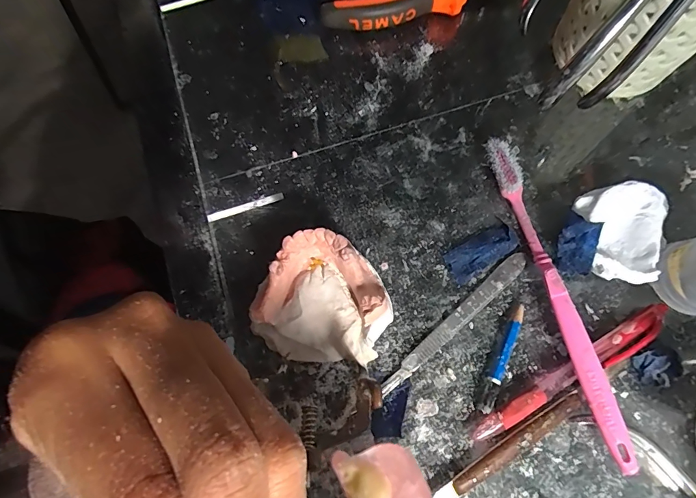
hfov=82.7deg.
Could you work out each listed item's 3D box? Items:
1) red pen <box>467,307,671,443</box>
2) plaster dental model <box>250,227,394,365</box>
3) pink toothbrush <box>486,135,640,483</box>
[{"bbox_3d":[0.127,0.070,0.224,0.132,0.011,0.014,-29,75,-6],"label":"red pen"},{"bbox_3d":[-0.013,0.032,0.228,0.071,0.034,0.070,-1,73,2],"label":"plaster dental model"},{"bbox_3d":[0.119,0.022,0.234,0.015,0.020,0.194,-15,74,-2],"label":"pink toothbrush"}]

